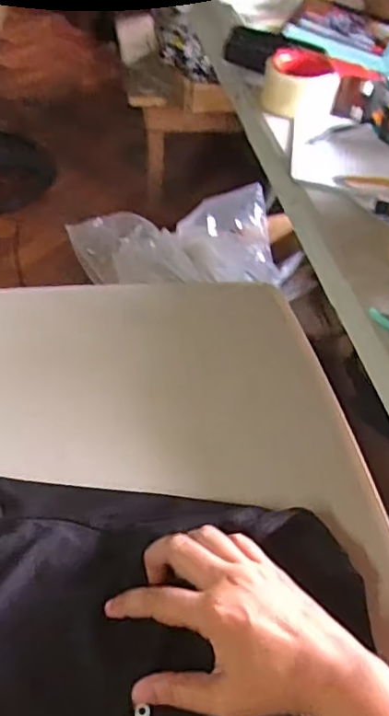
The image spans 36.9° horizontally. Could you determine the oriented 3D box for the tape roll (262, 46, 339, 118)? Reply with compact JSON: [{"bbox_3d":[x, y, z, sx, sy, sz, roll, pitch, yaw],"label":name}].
[{"bbox_3d":[0.148,-0.385,0.819,0.095,0.059,0.095,3,47,-4],"label":"tape roll"}]

